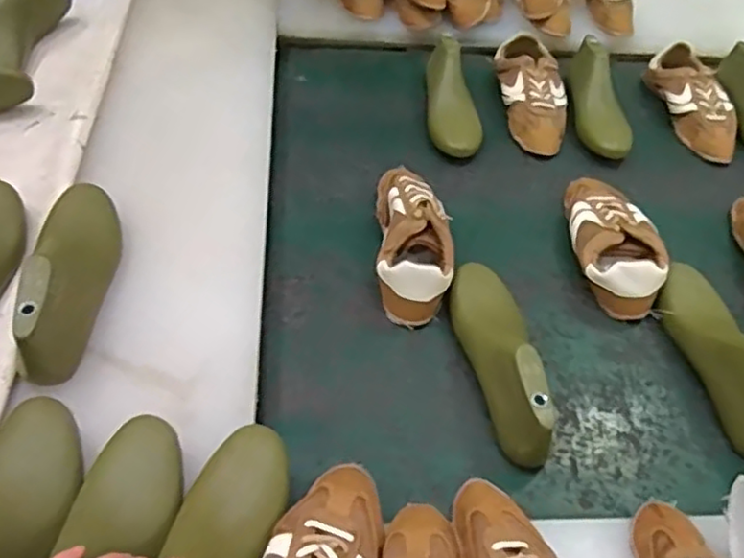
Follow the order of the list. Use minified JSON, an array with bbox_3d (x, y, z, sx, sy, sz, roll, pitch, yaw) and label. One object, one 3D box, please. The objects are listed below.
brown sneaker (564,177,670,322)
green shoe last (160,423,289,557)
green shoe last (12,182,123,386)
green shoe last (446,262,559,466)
[{"bbox_3d":[0.311,-0.062,0.868,0.103,0.072,0.240,-1,50,-5],"label":"brown sneaker"},{"bbox_3d":[-0.127,0.222,0.510,0.074,0.079,0.250,12,45,5],"label":"green shoe last"},{"bbox_3d":[-0.317,-0.020,0.681,0.079,0.077,0.254,-4,50,-8],"label":"green shoe last"},{"bbox_3d":[0.146,0.075,0.724,0.066,0.092,0.246,-8,51,-11],"label":"green shoe last"}]

